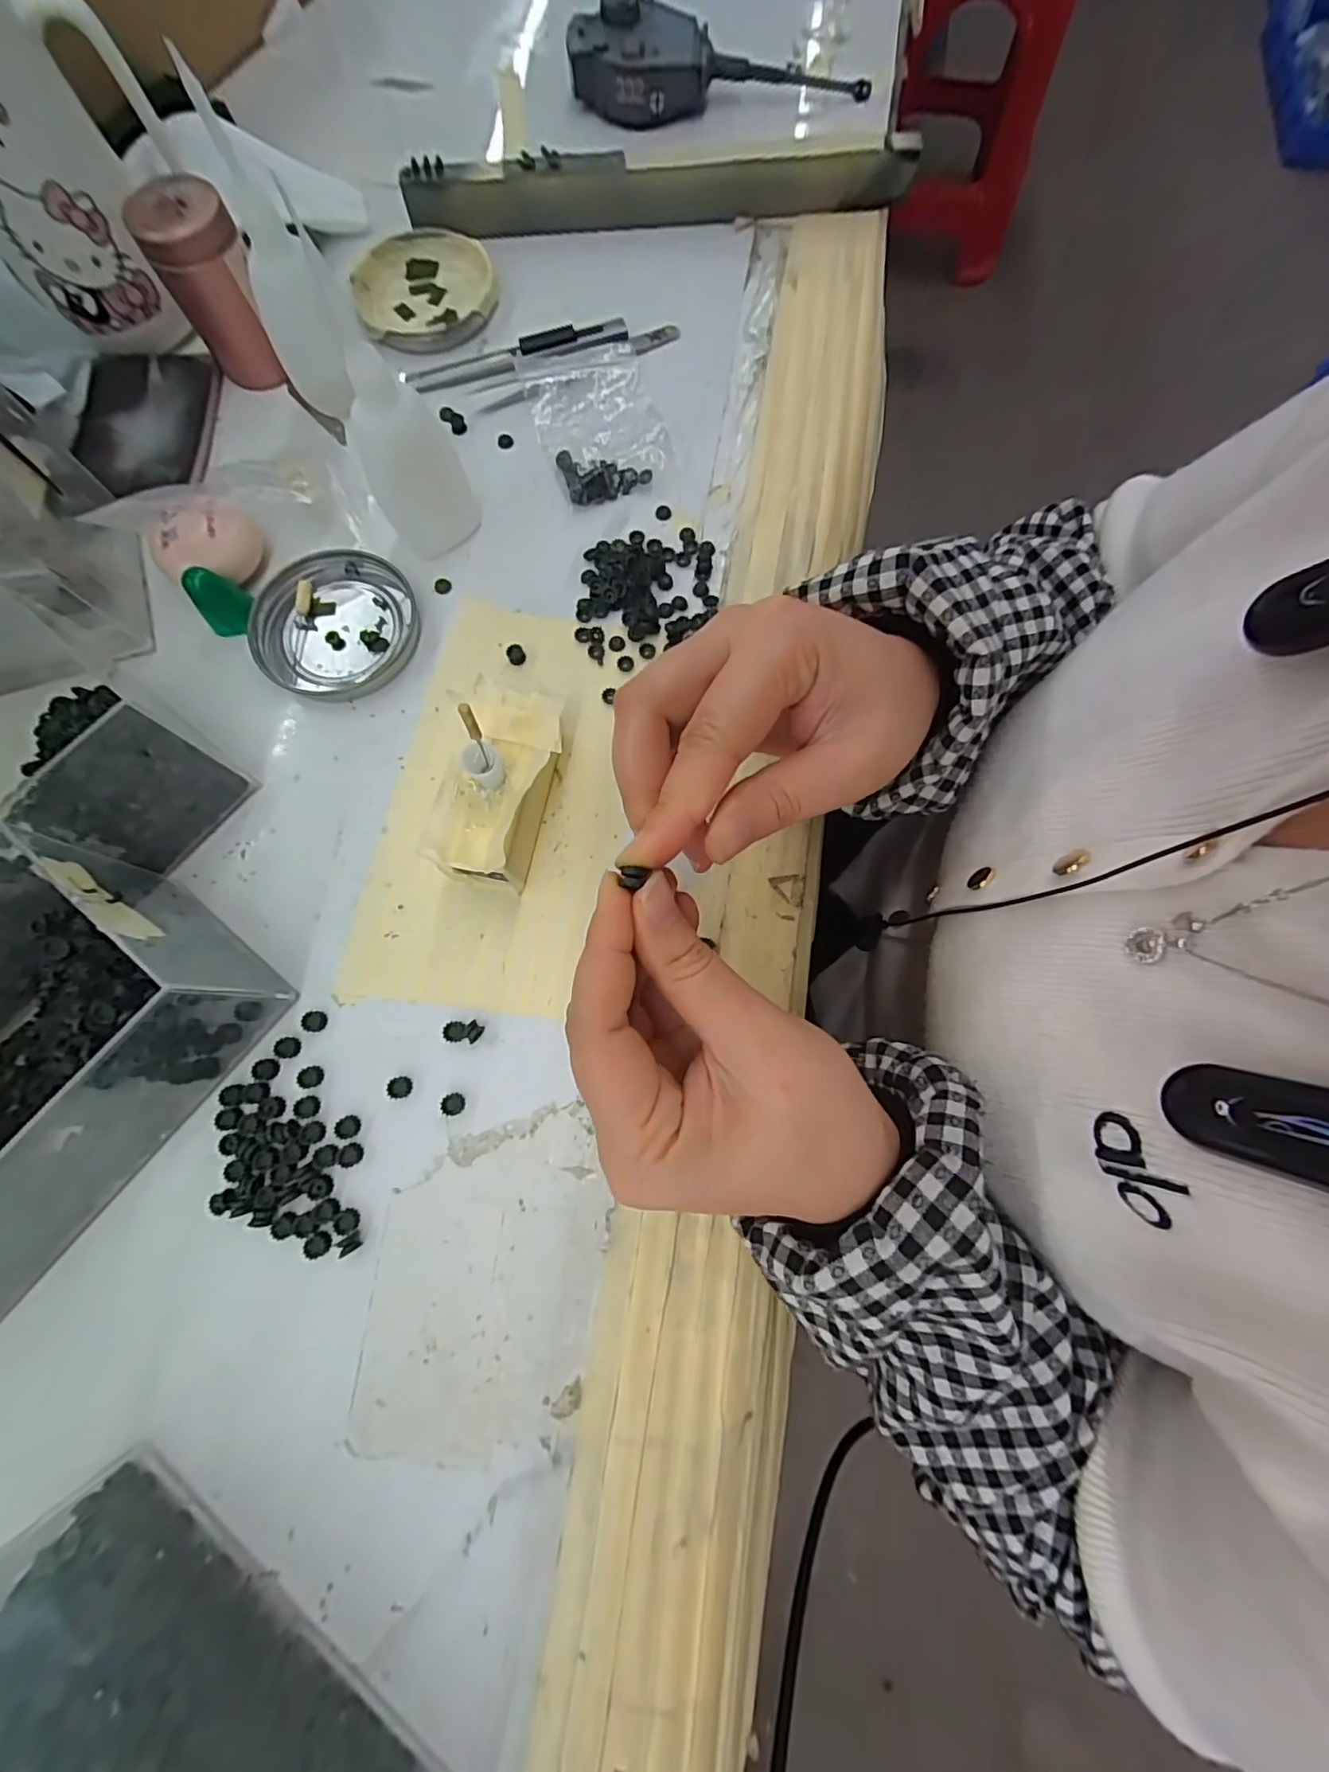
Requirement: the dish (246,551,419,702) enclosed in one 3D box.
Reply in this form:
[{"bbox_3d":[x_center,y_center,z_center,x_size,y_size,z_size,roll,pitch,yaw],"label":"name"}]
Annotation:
[{"bbox_3d":[-0.163,-0.129,0.283,0.077,0.007,0.075,-18,78,-4],"label":"dish"}]

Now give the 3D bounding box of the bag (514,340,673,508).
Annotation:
[{"bbox_3d":[-0.037,-0.253,0.310,0.063,0.012,0.098,-16,78,-4],"label":"bag"}]

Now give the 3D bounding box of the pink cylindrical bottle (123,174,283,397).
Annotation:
[{"bbox_3d":[-0.226,-0.304,0.291,0.044,0.060,0.042,-32,79,-7],"label":"pink cylindrical bottle"}]

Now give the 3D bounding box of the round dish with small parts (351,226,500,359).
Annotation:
[{"bbox_3d":[-0.138,-0.344,0.332,0.077,0.013,0.085,-19,78,-4],"label":"round dish with small parts"}]

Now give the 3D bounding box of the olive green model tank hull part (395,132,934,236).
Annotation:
[{"bbox_3d":[-0.001,-0.409,0.335,0.290,0.029,0.014,-6,77,-1],"label":"olive green model tank hull part"}]

